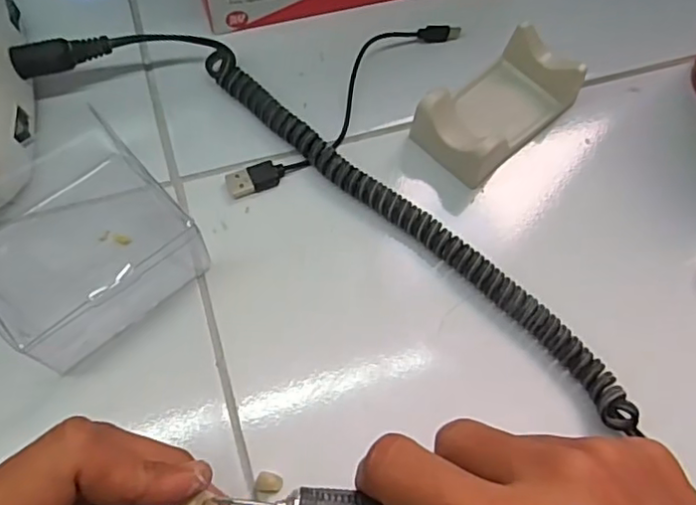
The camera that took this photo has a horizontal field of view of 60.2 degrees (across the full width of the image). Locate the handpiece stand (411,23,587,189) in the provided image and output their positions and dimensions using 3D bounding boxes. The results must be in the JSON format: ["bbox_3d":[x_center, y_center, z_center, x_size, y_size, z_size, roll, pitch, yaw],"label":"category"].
[{"bbox_3d":[0.076,-0.076,0.311,0.090,0.026,0.046,-39,76,-18],"label":"handpiece stand"}]

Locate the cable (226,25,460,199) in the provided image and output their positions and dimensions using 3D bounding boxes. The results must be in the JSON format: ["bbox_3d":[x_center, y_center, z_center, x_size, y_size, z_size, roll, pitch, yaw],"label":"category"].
[{"bbox_3d":[-0.001,-0.084,0.323,0.030,0.009,0.162,42,70,12],"label":"cable"}]

